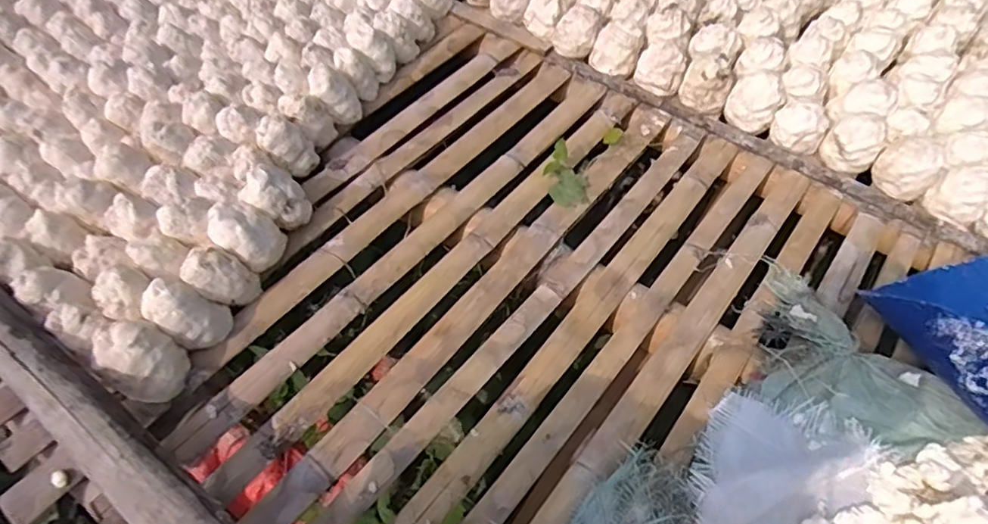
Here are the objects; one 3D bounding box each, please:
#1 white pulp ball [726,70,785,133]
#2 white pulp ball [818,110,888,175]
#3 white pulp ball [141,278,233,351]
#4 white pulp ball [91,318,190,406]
[{"bbox_3d":[0.453,-0.278,1.013,0.083,0.081,0.087,0,56,0],"label":"white pulp ball"},{"bbox_3d":[0.594,-0.199,0.958,0.081,0.091,0.076,0,56,0],"label":"white pulp ball"},{"bbox_3d":[-0.374,0.066,0.718,0.072,0.089,0.066,0,56,0],"label":"white pulp ball"},{"bbox_3d":[-0.411,0.111,0.674,0.094,0.072,0.076,37,63,21],"label":"white pulp ball"}]

